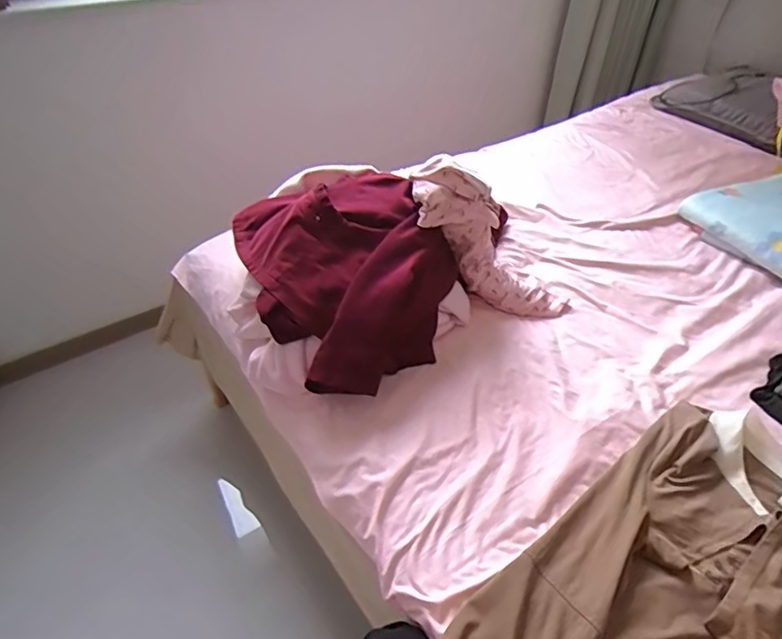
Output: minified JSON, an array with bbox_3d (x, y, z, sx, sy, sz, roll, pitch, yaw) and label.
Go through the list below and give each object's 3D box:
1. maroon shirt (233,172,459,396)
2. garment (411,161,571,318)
[{"bbox_3d":[-0.070,-0.079,0.890,0.317,0.188,0.399,-19,47,-21],"label":"maroon shirt"},{"bbox_3d":[0.166,-0.130,0.943,0.113,0.348,0.144,-24,27,39],"label":"garment"}]

